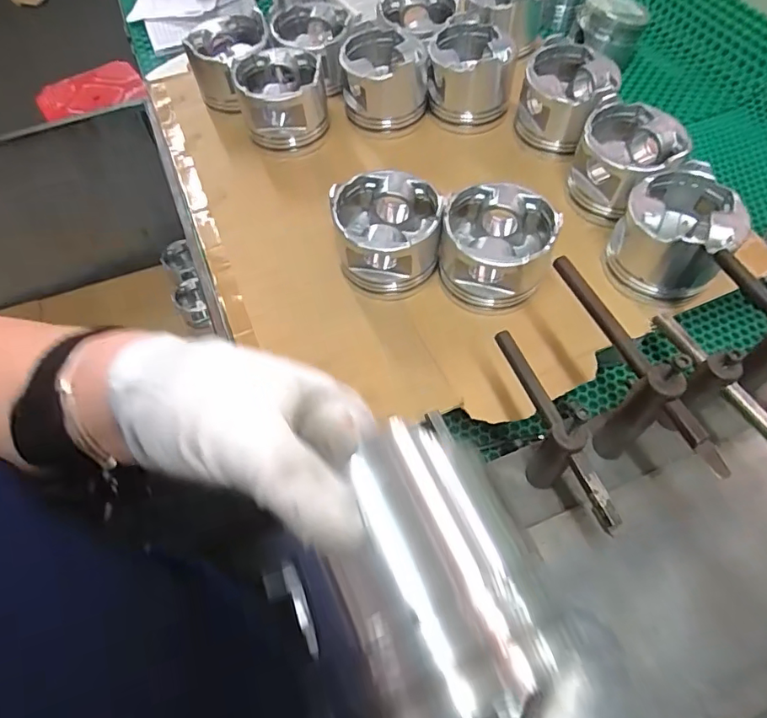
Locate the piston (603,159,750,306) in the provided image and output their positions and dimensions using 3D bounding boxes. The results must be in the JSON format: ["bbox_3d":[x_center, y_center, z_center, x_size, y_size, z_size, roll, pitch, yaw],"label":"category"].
[{"bbox_3d":[0.271,-0.114,0.478,0.094,0.080,0.096,-1,61,2],"label":"piston"}]

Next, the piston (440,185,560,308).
[{"bbox_3d":[0.103,-0.106,0.475,0.092,0.069,0.090,13,62,9],"label":"piston"}]

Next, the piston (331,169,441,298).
[{"bbox_3d":[0.004,-0.120,0.486,0.091,0.079,0.091,-6,61,-2],"label":"piston"}]

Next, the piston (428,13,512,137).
[{"bbox_3d":[0.100,-0.338,0.606,0.096,0.075,0.099,6,61,5],"label":"piston"}]

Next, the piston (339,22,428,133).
[{"bbox_3d":[-0.001,-0.335,0.600,0.097,0.064,0.101,-1,61,2],"label":"piston"}]

